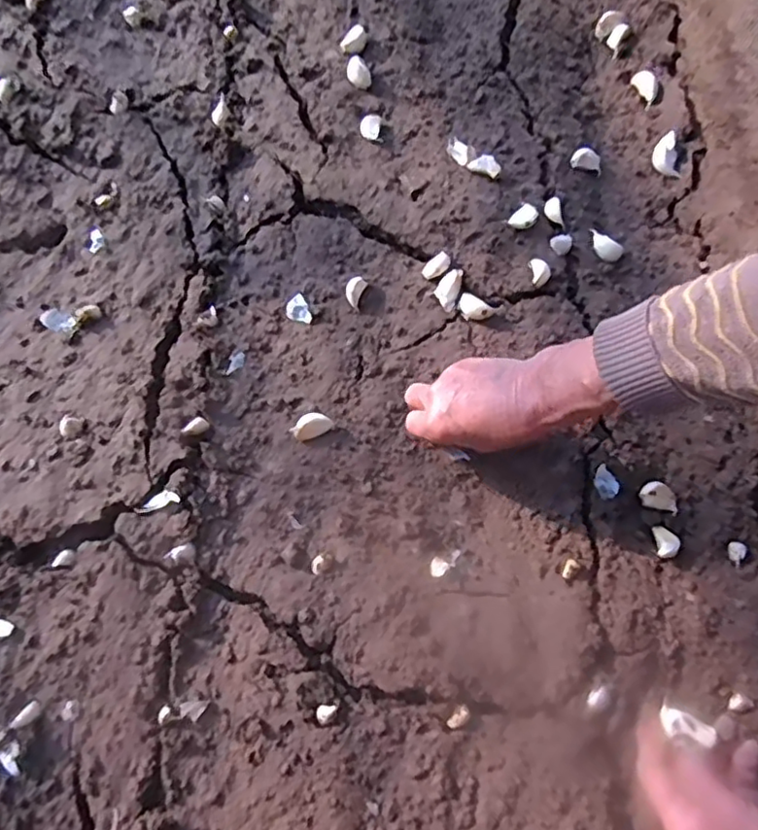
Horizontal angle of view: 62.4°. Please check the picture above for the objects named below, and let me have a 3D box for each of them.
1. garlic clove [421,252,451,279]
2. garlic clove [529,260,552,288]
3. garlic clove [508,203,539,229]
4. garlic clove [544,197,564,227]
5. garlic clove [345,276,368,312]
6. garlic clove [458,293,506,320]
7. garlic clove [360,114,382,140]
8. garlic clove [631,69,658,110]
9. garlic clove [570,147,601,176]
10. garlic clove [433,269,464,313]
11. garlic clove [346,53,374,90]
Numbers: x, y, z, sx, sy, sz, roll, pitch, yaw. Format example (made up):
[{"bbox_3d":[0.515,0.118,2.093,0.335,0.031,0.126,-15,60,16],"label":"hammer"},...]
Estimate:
[{"bbox_3d":[0.053,-0.134,0.568,0.018,0.014,0.028,42,75,14],"label":"garlic clove"},{"bbox_3d":[0.147,-0.130,0.570,0.017,0.010,0.026,-7,70,-2],"label":"garlic clove"},{"bbox_3d":[0.136,-0.184,0.592,0.026,0.014,0.019,-43,75,-14],"label":"garlic clove"},{"bbox_3d":[0.168,-0.196,0.602,0.015,0.012,0.032,-8,70,-3],"label":"garlic clove"},{"bbox_3d":[-0.022,-0.111,0.567,0.018,0.015,0.025,21,72,8],"label":"garlic clove"},{"bbox_3d":[0.091,-0.095,0.559,0.040,0.014,0.023,13,71,5],"label":"garlic clove"},{"bbox_3d":[-0.009,-0.296,0.642,0.020,0.012,0.030,10,70,4],"label":"garlic clove"},{"bbox_3d":[0.280,-0.342,0.654,0.017,0.017,0.040,-19,71,-7],"label":"garlic clove"},{"bbox_3d":[0.212,-0.258,0.633,0.033,0.016,0.020,14,71,5],"label":"garlic clove"},{"bbox_3d":[0.062,-0.112,0.562,0.022,0.020,0.035,14,71,5],"label":"garlic clove"},{"bbox_3d":[-0.021,-0.364,0.665,0.025,0.012,0.040,-5,70,-2],"label":"garlic clove"}]

